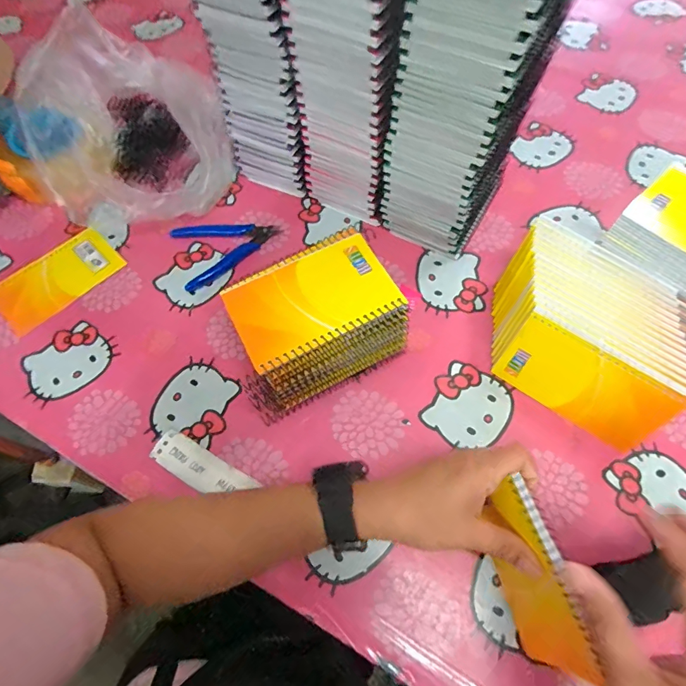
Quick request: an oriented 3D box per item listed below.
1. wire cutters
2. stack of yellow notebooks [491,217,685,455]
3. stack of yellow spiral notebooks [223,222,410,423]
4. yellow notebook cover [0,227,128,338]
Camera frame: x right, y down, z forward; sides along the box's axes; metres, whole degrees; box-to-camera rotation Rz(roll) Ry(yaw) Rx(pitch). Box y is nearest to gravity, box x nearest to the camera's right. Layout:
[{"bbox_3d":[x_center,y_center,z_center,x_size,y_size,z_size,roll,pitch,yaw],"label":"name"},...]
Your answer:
[{"bbox_3d":[-0.143,-0.116,0.486,0.118,0.009,0.079,-38,69,-16],"label":"wire cutters"},{"bbox_3d":[0.214,-0.010,0.387,0.172,0.077,0.127,34,69,16],"label":"stack of yellow notebooks"},{"bbox_3d":[-0.026,-0.016,0.386,0.151,0.097,0.093,-26,66,-12],"label":"stack of yellow spiral notebooks"},{"bbox_3d":[-0.318,-0.072,0.475,0.079,0.009,0.130,41,71,19],"label":"yellow notebook cover"}]

